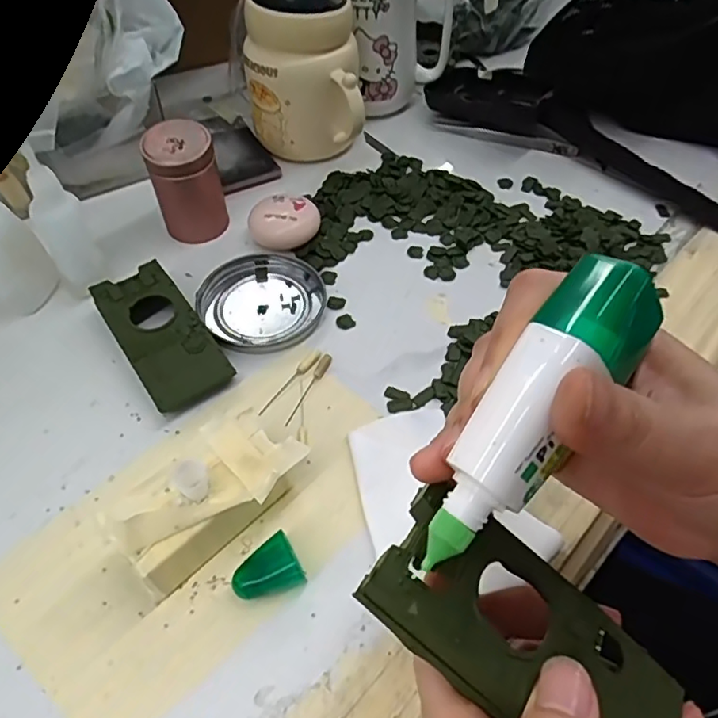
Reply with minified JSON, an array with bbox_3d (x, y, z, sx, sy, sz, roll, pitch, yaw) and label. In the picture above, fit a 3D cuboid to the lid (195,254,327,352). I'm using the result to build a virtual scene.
[{"bbox_3d":[-0.063,-0.038,0.368,0.076,0.009,0.076,0,52,0],"label":"lid"}]

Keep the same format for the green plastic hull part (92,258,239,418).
[{"bbox_3d":[-0.117,-0.015,0.341,0.045,0.019,0.100,-31,58,-21],"label":"green plastic hull part"}]

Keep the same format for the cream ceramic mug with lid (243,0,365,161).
[{"bbox_3d":[-0.043,-0.221,0.438,0.082,0.110,0.107,-6,52,-4],"label":"cream ceramic mug with lid"}]

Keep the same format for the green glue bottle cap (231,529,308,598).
[{"bbox_3d":[-0.041,0.096,0.255,0.029,0.020,0.026,-25,56,-18],"label":"green glue bottle cap"}]

